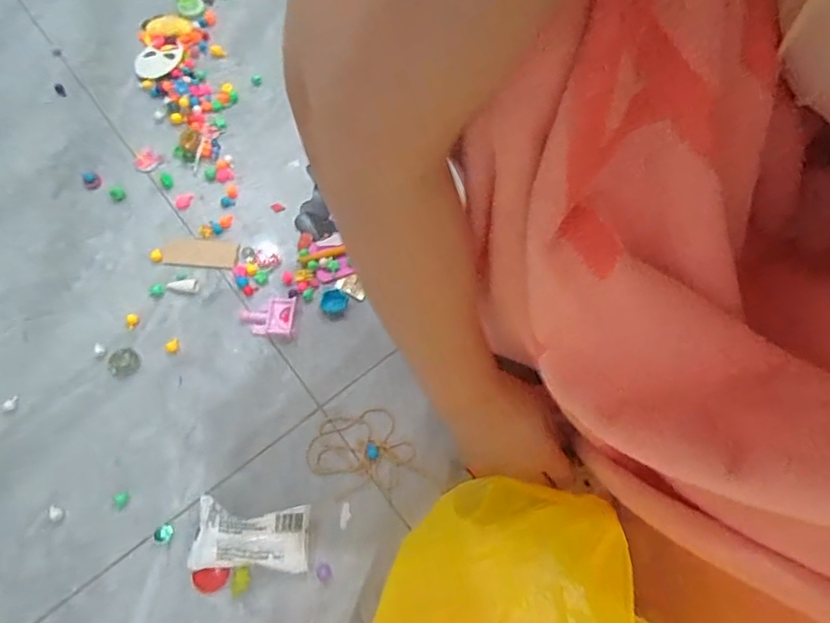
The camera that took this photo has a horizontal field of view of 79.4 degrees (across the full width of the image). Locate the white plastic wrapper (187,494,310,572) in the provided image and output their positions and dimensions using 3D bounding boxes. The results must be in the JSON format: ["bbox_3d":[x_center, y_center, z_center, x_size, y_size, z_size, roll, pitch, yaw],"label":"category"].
[{"bbox_3d":[-0.142,0.193,0.432,0.098,0.036,0.055,1,70,0],"label":"white plastic wrapper"}]

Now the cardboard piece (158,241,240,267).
[{"bbox_3d":[-0.232,-0.064,0.541,0.079,0.004,0.029,3,69,-4],"label":"cardboard piece"}]

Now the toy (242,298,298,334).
[{"bbox_3d":[-0.151,0.005,0.512,0.054,0.012,0.039,3,70,1],"label":"toy"}]

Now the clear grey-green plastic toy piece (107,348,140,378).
[{"bbox_3d":[-0.289,0.051,0.495,0.030,0.004,0.028,25,72,8],"label":"clear grey-green plastic toy piece"}]

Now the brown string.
[{"bbox_3d":[-0.043,0.130,0.476,0.118,0.005,0.072,-3,70,-2],"label":"brown string"}]

